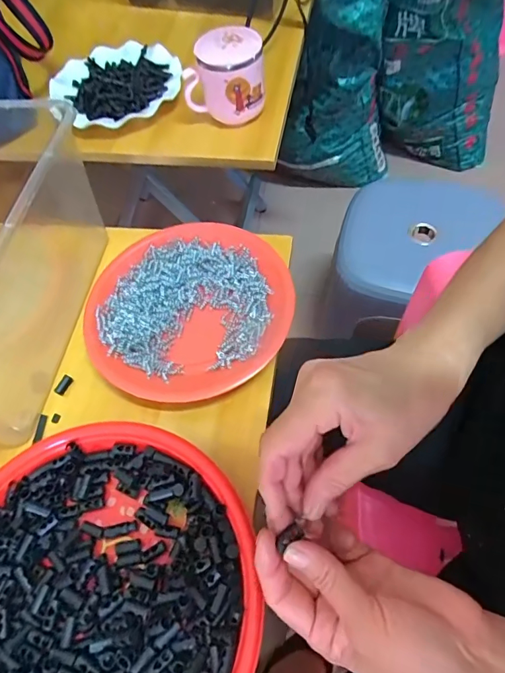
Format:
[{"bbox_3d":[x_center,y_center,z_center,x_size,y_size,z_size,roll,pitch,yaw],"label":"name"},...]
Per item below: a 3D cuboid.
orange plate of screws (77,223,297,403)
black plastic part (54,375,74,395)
[{"bbox_3d":[-0.063,-0.032,0.423,0.195,0.028,0.183,-3,61,5],"label":"orange plate of screws"},{"bbox_3d":[-0.177,0.045,0.410,0.009,0.008,0.018,17,64,15],"label":"black plastic part"}]

